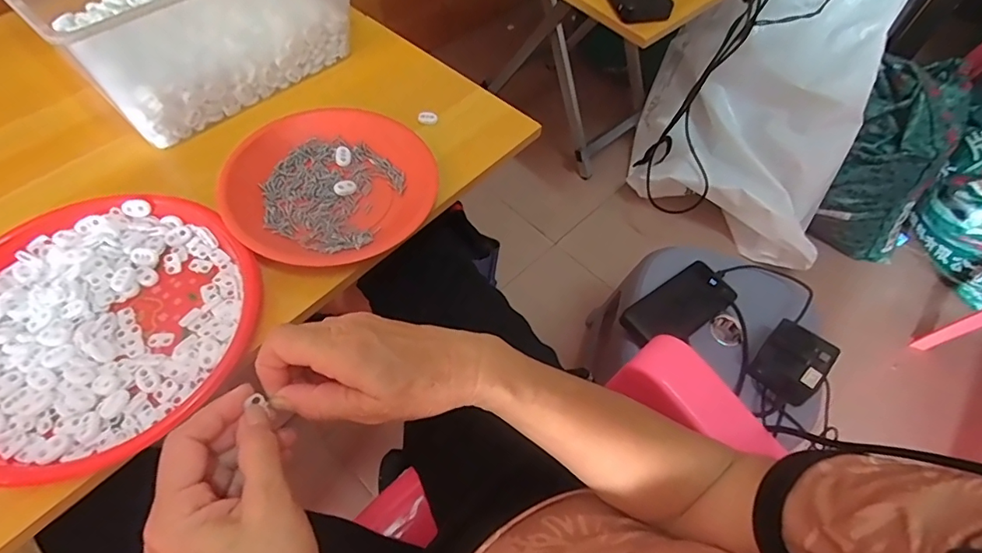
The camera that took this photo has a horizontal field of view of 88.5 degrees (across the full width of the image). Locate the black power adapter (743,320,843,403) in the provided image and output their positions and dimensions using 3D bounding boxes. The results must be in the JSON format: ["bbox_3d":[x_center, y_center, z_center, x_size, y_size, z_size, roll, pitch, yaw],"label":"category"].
[{"bbox_3d":[0.379,0.109,0.642,0.075,0.059,0.079,40,64,18],"label":"black power adapter"}]

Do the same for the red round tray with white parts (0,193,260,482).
[{"bbox_3d":[-0.319,0.035,0.403,0.219,0.025,0.234,2,59,-3],"label":"red round tray with white parts"}]

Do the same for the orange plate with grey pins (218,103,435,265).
[{"bbox_3d":[-0.154,-0.092,0.489,0.194,0.029,0.175,-28,65,-20],"label":"orange plate with grey pins"}]

